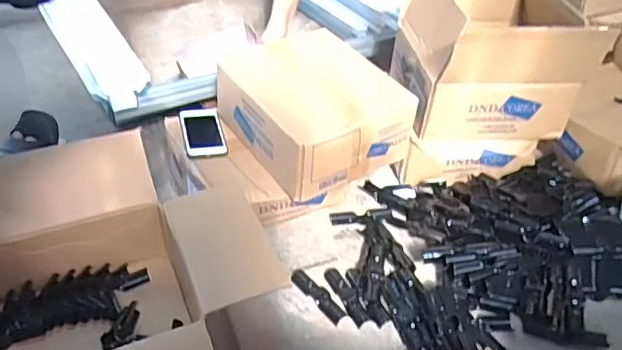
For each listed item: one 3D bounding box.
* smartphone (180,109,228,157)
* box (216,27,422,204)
[{"bbox_3d":[-0.221,-0.088,1.212,0.078,0.014,0.162,-9,39,-13],"label":"smartphone"},{"bbox_3d":[0.000,-0.141,1.182,0.283,0.153,0.339,-23,44,-28],"label":"box"}]

